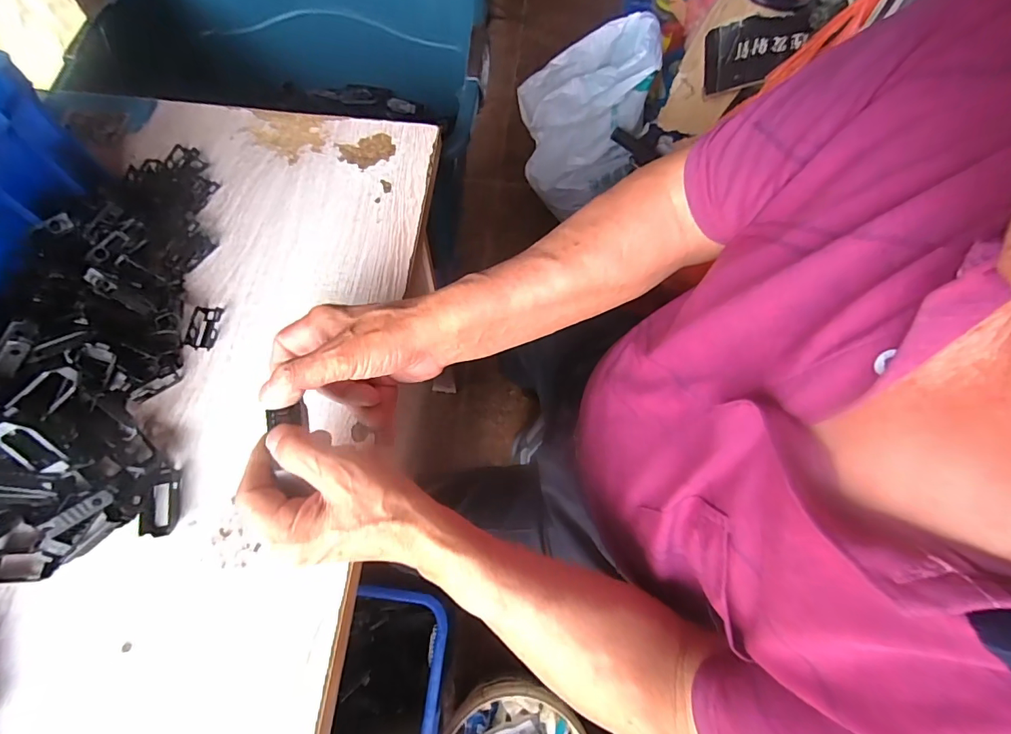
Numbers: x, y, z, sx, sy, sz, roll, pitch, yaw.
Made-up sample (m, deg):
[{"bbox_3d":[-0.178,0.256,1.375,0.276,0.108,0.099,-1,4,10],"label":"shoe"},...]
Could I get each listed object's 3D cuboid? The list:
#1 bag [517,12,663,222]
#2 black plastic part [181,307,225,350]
[{"bbox_3d":[0.184,-0.610,1.122,0.254,0.423,0.196,-20,70,-10],"label":"bag"},{"bbox_3d":[-0.264,-0.035,0.389,0.023,0.006,0.040,-2,68,-3],"label":"black plastic part"}]

